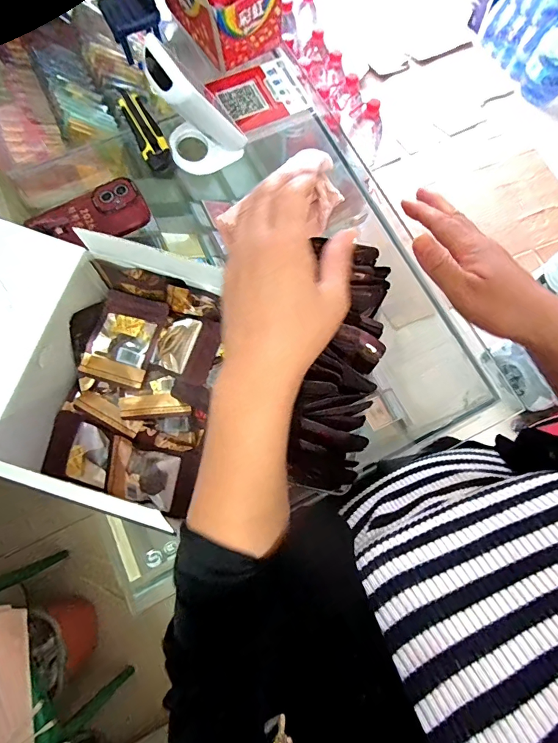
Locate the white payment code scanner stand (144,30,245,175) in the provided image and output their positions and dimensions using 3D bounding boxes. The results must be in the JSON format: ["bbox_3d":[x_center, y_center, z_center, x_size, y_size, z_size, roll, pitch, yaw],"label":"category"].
[{"bbox_3d":[-0.108,-0.350,0.548,0.101,0.149,0.097,-25,76,-8],"label":"white payment code scanner stand"}]

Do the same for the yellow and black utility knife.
[{"bbox_3d":[-0.196,-0.356,0.603,0.039,0.016,0.140,-26,76,-8],"label":"yellow and black utility knife"}]

